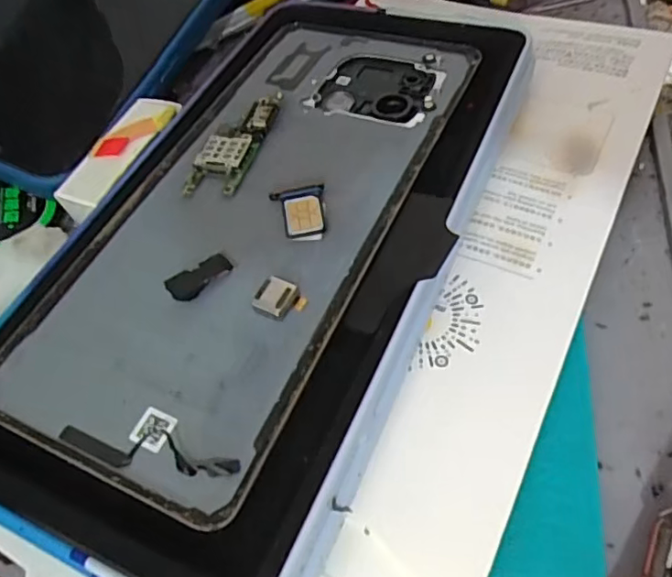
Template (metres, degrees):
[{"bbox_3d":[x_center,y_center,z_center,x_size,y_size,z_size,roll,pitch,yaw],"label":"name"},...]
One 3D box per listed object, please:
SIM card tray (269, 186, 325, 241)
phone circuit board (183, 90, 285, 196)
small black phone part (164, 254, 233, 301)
[{"bbox_3d":[-0.009,-0.020,0.150,0.013,0.004,0.017,-11,54,0],"label":"SIM card tray"},{"bbox_3d":[-0.030,-0.044,0.170,0.016,0.006,0.040,9,57,14],"label":"phone circuit board"},{"bbox_3d":[-0.034,-0.004,0.141,0.008,0.004,0.016,36,67,28],"label":"small black phone part"}]

